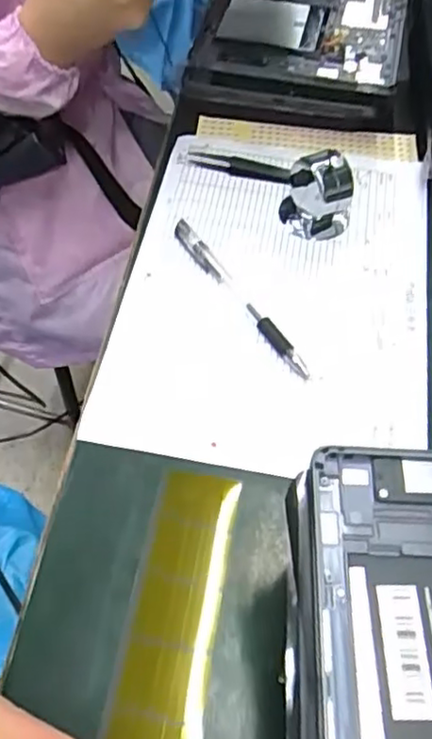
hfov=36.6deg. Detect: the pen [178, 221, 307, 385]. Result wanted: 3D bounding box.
[{"bbox_3d":[0.017,-0.053,0.457,0.012,0.013,0.155,-28,61,-22],"label":"pen"}]

